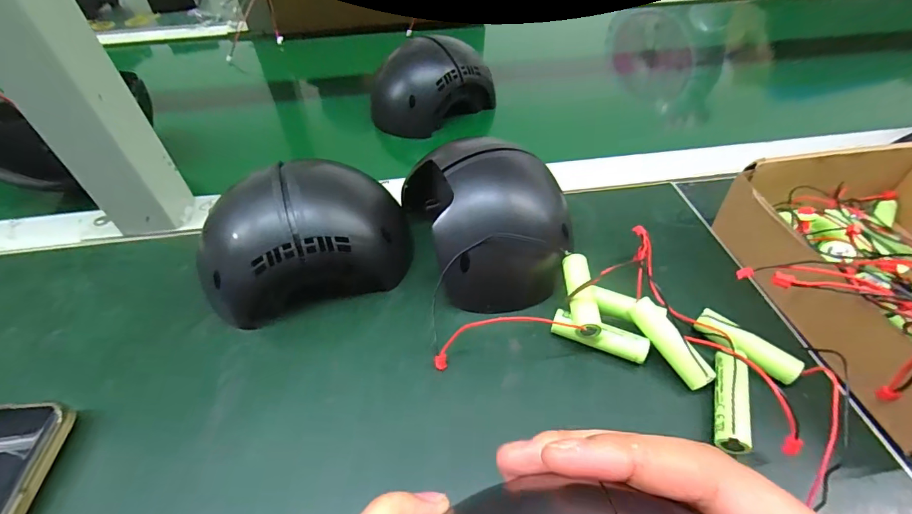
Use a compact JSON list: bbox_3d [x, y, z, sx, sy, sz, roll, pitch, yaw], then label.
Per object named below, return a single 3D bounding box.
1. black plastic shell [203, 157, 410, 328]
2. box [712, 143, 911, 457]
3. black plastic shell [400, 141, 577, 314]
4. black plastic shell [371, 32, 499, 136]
[{"bbox_3d":[-0.092,-0.013,0.257,0.127,0.070,0.079,-21,49,-17],"label":"black plastic shell"},{"bbox_3d":[0.260,0.004,0.225,0.153,0.067,0.178,-8,46,-5],"label":"box"},{"bbox_3d":[0.013,-0.036,0.271,0.082,0.069,0.111,-16,48,-13],"label":"black plastic shell"},{"bbox_3d":[-0.026,-0.173,0.418,0.111,0.068,0.086,-28,51,-22],"label":"black plastic shell"}]

